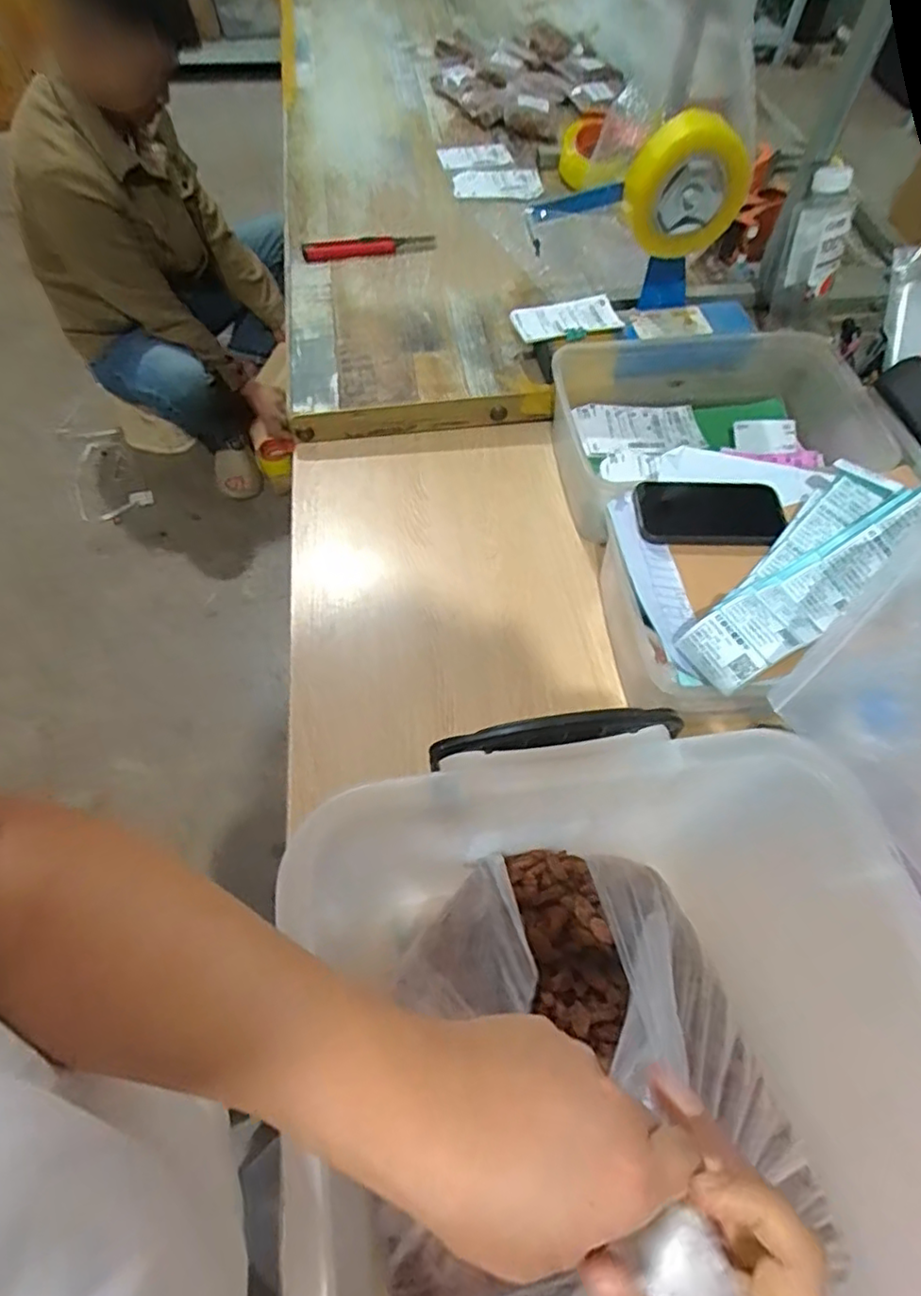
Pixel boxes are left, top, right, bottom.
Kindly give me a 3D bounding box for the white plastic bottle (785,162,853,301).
[{"bbox_3d":[0.442,-0.509,0.774,0.043,0.133,0.054,-15,40,-9],"label":"white plastic bottle"}]

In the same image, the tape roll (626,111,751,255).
[{"bbox_3d":[0.246,-0.510,0.699,0.128,0.123,0.050,-12,61,-7],"label":"tape roll"}]

